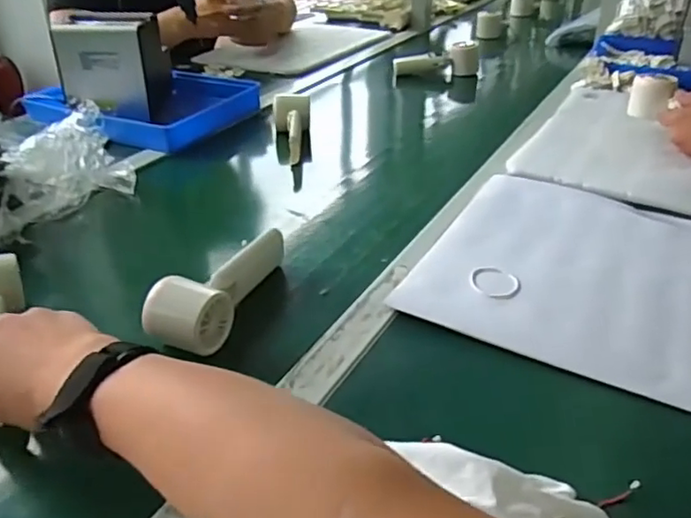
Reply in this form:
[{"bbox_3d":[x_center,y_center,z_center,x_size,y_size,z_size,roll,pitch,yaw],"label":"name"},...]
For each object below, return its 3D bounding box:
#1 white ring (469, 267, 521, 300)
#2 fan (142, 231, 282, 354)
[{"bbox_3d":[0.140,0.023,0.567,0.047,0.009,0.047,0,31,0],"label":"white ring"},{"bbox_3d":[-0.109,0.023,0.549,0.057,0.059,0.167,13,34,21],"label":"fan"}]

